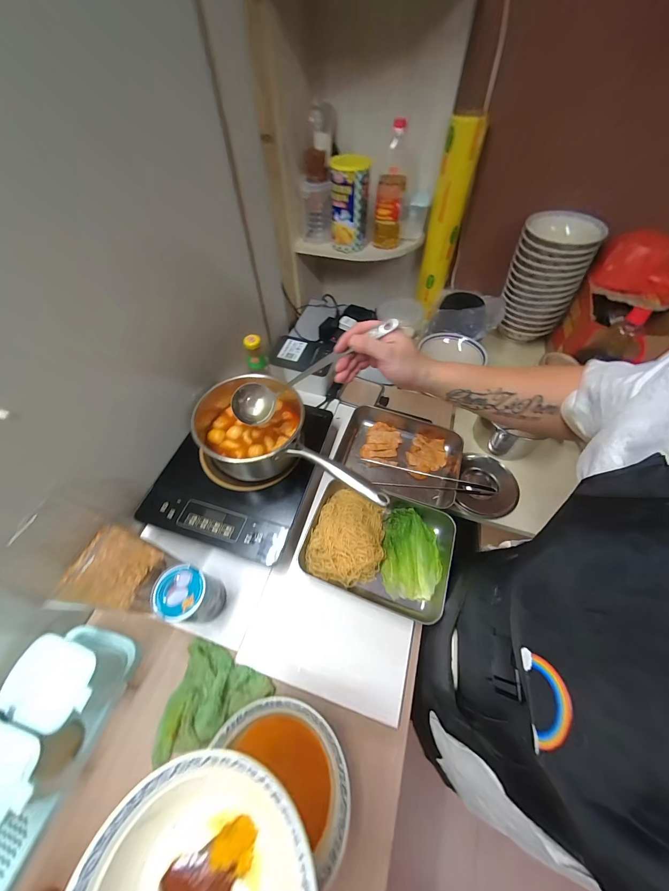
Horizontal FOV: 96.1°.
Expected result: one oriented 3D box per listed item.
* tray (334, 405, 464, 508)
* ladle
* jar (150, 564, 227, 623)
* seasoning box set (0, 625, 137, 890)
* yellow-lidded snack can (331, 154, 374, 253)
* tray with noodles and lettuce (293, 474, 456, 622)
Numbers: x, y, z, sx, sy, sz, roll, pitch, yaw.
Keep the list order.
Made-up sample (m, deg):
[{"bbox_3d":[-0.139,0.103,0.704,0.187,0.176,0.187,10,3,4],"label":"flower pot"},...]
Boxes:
[{"bbox_3d":[0.142,0.022,0.678,0.266,0.066,0.186,17,59,12],"label":"tray"},{"bbox_3d":[-0.044,-0.111,0.453,0.293,0.060,0.058,-21,51,29],"label":"ladle"},{"bbox_3d":[-0.221,0.239,0.475,0.071,0.119,0.070,-1,57,1],"label":"jar"},{"bbox_3d":[-0.403,0.403,0.384,0.114,0.104,0.283,17,59,12],"label":"seasoning box set"},{"bbox_3d":[0.043,-0.650,0.814,0.097,0.184,0.102,7,57,6],"label":"yellow-lidded snack can"},{"bbox_3d":[0.084,0.183,0.563,0.258,0.061,0.192,18,59,13],"label":"tray with noodles and lettuce"}]

